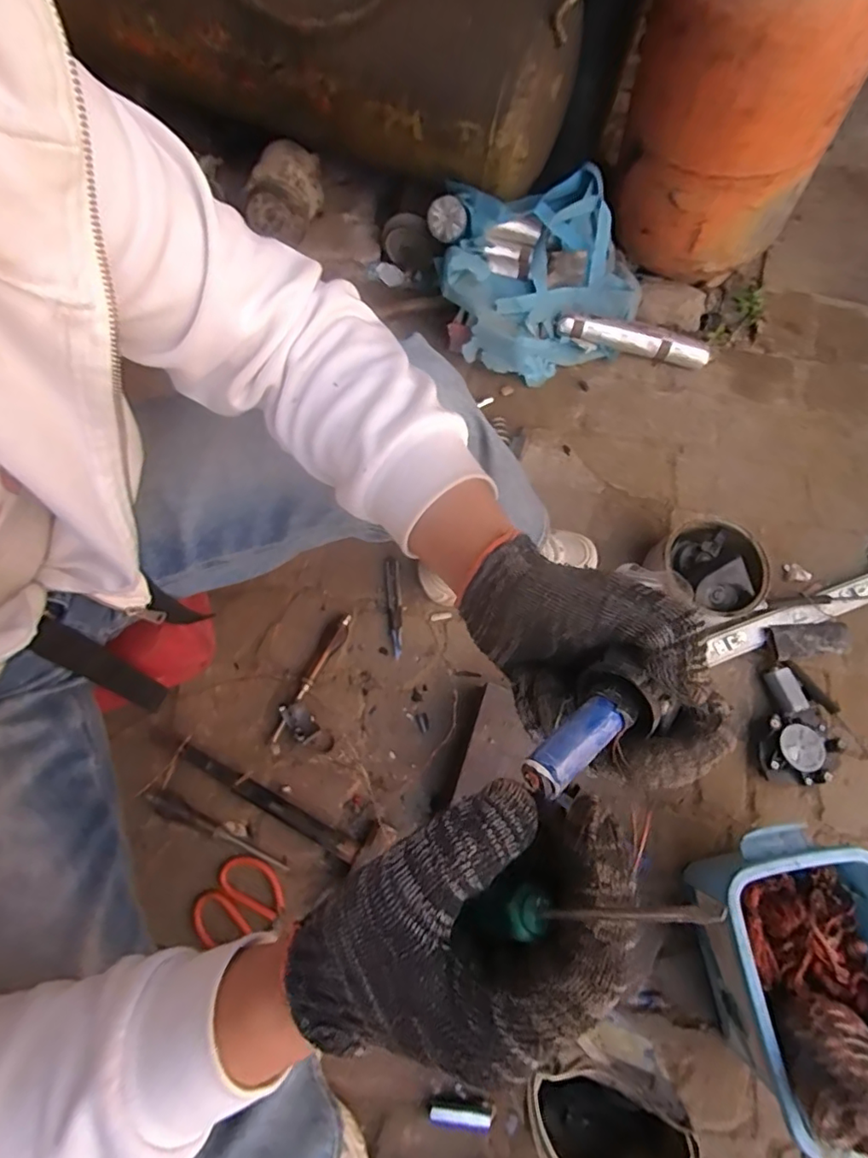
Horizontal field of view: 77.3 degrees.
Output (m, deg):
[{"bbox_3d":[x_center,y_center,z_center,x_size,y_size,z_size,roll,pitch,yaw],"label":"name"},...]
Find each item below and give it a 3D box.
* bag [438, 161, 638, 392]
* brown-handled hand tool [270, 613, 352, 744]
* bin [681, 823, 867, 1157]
[{"bbox_3d":[0.183,-0.522,0.948,0.351,0.155,0.286,-14,73,-7],"label":"bag"},{"bbox_3d":[-0.186,0.144,0.813,0.032,0.019,0.212,27,73,7],"label":"brown-handled hand tool"},{"bbox_3d":[0.417,0.429,0.641,0.192,0.152,0.249,-10,73,-5],"label":"bin"}]

